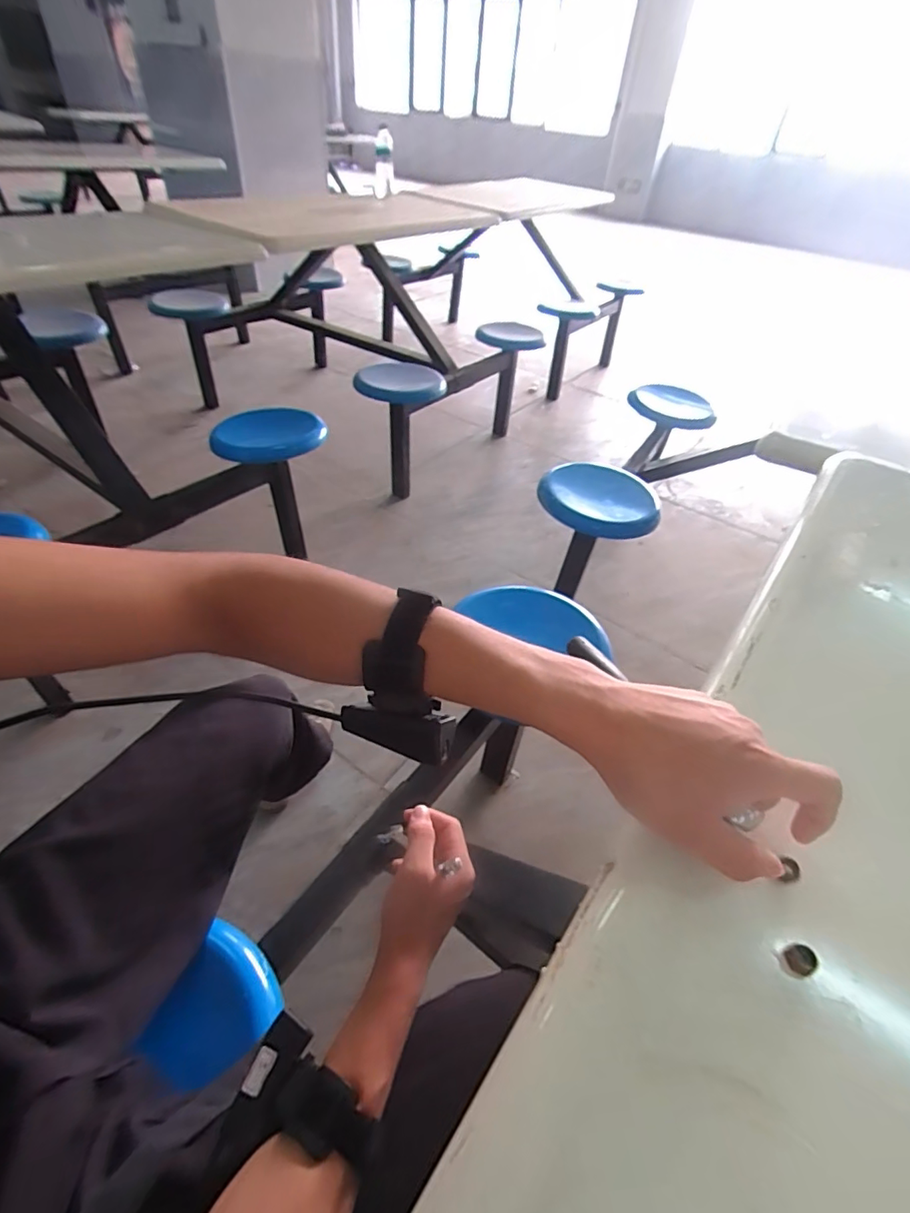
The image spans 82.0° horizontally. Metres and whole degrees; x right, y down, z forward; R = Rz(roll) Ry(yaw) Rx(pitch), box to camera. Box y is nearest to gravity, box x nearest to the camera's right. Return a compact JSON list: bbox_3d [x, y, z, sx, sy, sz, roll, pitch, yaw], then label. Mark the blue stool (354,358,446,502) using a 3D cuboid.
[{"bbox_3d":[-0.189,-0.608,1.839,0.281,0.456,0.333,1,44,-3],"label":"blue stool"}]

